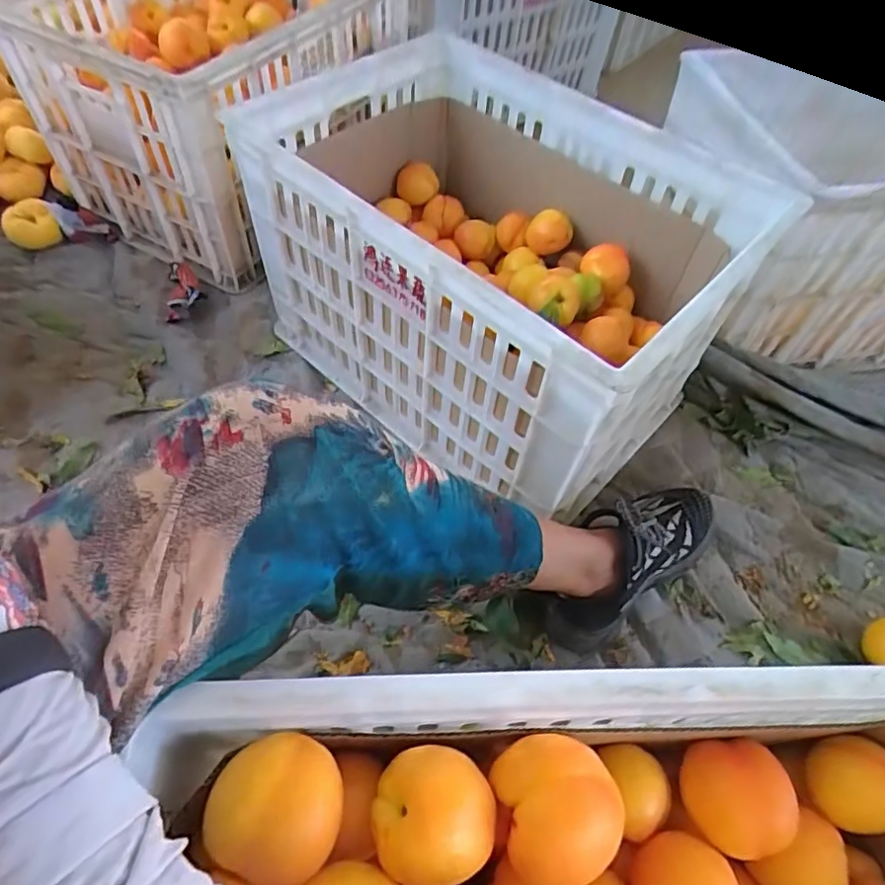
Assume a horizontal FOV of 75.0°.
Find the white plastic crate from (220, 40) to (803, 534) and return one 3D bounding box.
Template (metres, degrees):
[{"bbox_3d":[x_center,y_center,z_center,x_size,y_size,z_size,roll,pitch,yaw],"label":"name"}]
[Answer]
[{"bbox_3d":[0.054,-0.227,0.696,0.556,0.291,0.356,39,64,18],"label":"white plastic crate"}]

